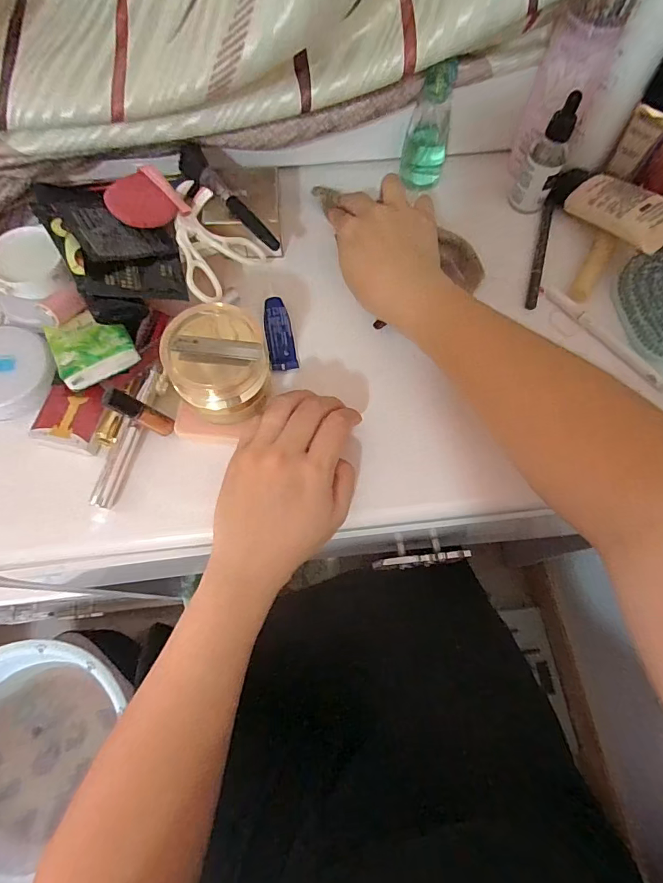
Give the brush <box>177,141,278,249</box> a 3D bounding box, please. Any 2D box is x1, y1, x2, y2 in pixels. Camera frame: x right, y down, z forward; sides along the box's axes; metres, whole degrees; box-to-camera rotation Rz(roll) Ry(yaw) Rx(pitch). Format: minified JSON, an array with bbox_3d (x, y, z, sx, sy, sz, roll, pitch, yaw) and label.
[{"bbox_3d":[-0.089,-0.203,0.368,0.021,0.016,0.130,-35,73,-13],"label":"brush"}]

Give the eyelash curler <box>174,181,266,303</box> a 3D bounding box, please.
[{"bbox_3d":[-0.106,-0.159,0.362,0.081,0.019,0.079,41,58,-21],"label":"eyelash curler"}]

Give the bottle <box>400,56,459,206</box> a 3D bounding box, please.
[{"bbox_3d":[0.091,-0.282,0.400,0.042,0.100,0.032,4,69,1],"label":"bottle"}]

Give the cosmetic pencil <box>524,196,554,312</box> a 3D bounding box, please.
[{"bbox_3d":[0.192,-0.172,0.404,0.011,0.011,0.122,16,69,5],"label":"cosmetic pencil"}]

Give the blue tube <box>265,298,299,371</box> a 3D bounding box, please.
[{"bbox_3d":[-0.044,-0.091,0.373,0.022,0.009,0.065,-9,69,-4],"label":"blue tube"}]

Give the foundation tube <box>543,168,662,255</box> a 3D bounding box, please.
[{"bbox_3d":[0.244,-0.209,0.388,0.044,0.021,0.128,-27,54,-11],"label":"foundation tube"}]

